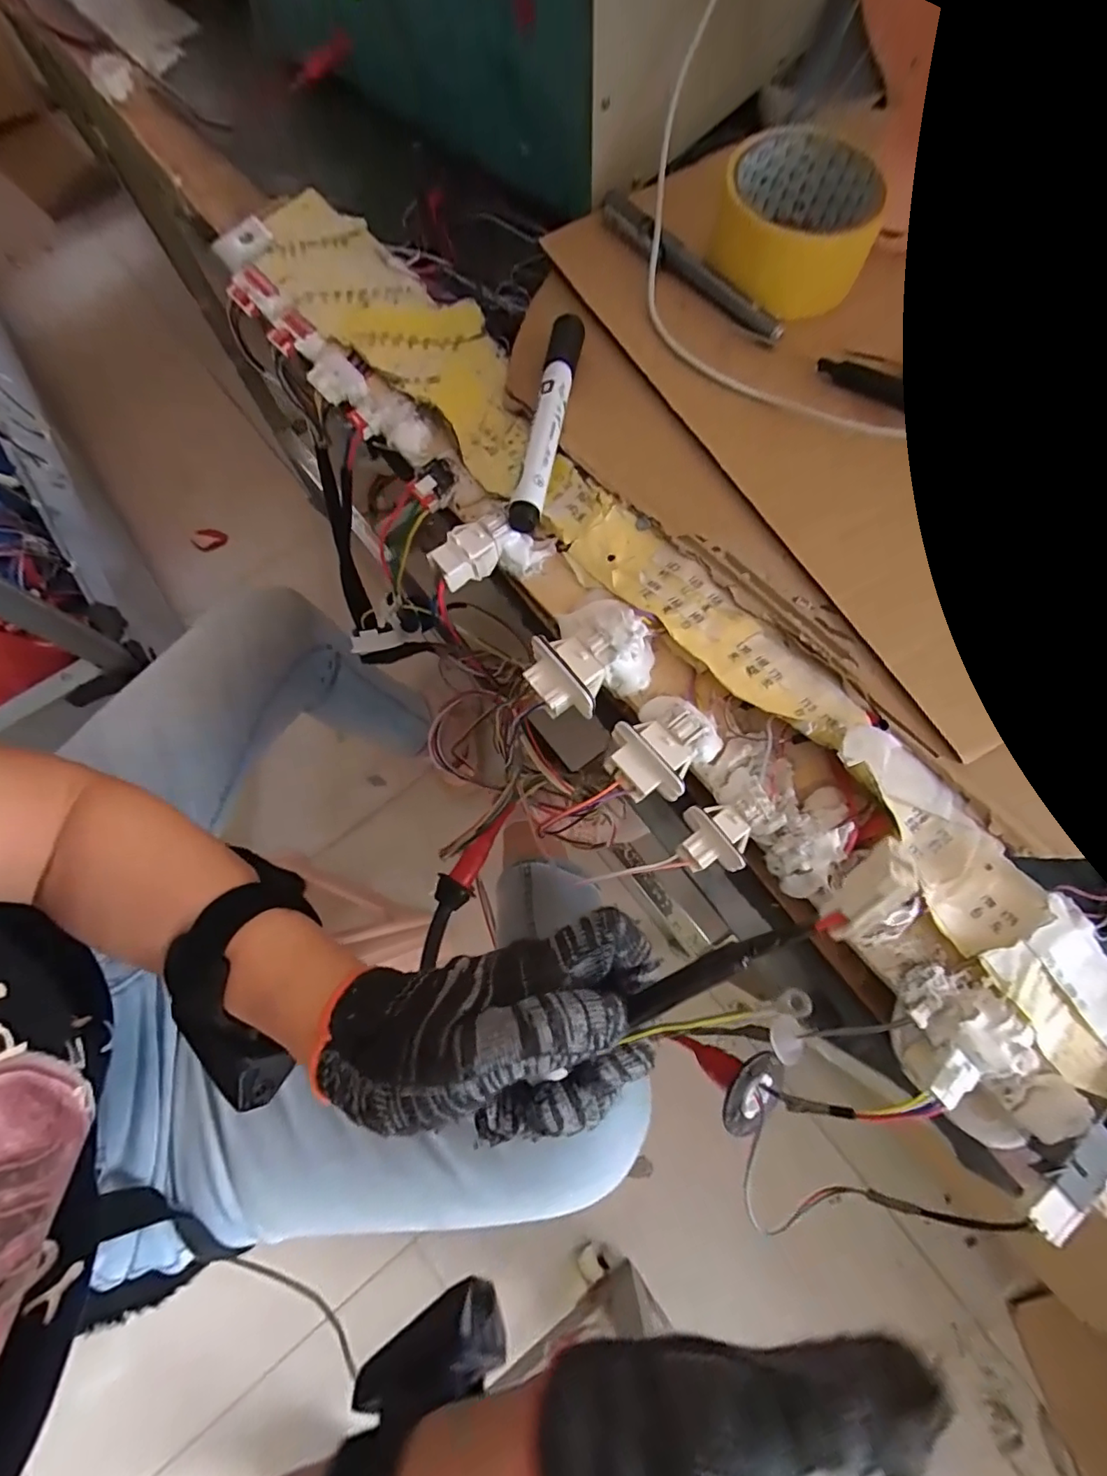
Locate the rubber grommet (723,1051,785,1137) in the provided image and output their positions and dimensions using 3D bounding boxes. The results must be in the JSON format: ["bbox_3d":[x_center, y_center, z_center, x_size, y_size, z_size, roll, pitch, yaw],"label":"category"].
[{"bbox_3d":[0.092,0.161,0.248,0.031,0.007,0.036,3,96,-21],"label":"rubber grommet"}]

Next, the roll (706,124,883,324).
[{"bbox_3d":[0.137,-0.294,0.315,0.084,0.045,0.086,0,74,1],"label":"roll"}]

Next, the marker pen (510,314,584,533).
[{"bbox_3d":[-0.002,-0.169,0.283,0.016,0.014,0.135,9,75,4],"label":"marker pen"}]

